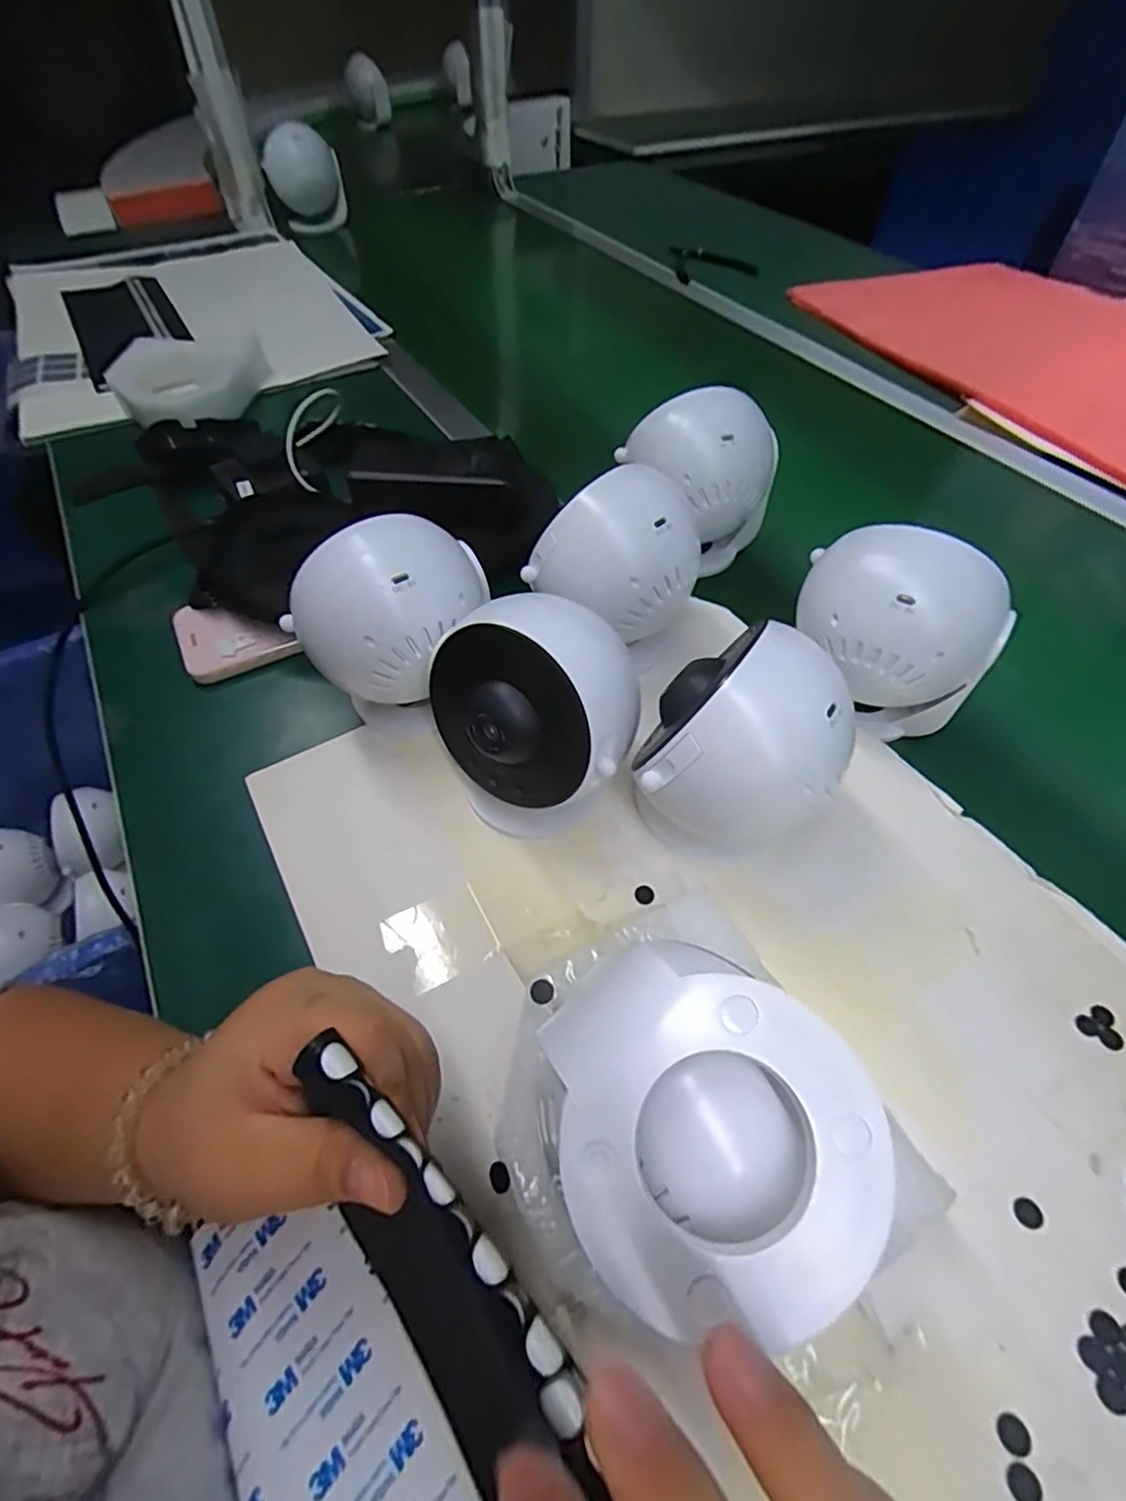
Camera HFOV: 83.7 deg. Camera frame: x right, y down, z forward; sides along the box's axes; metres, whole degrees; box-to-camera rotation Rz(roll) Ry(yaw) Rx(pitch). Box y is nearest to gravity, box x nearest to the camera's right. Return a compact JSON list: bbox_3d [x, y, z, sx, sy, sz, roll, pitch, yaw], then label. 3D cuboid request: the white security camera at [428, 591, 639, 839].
[{"bbox_3d":[-0.014,-0.016,0.331,0.102,0.123,0.083,15,53,11],"label":"white security camera"}]

